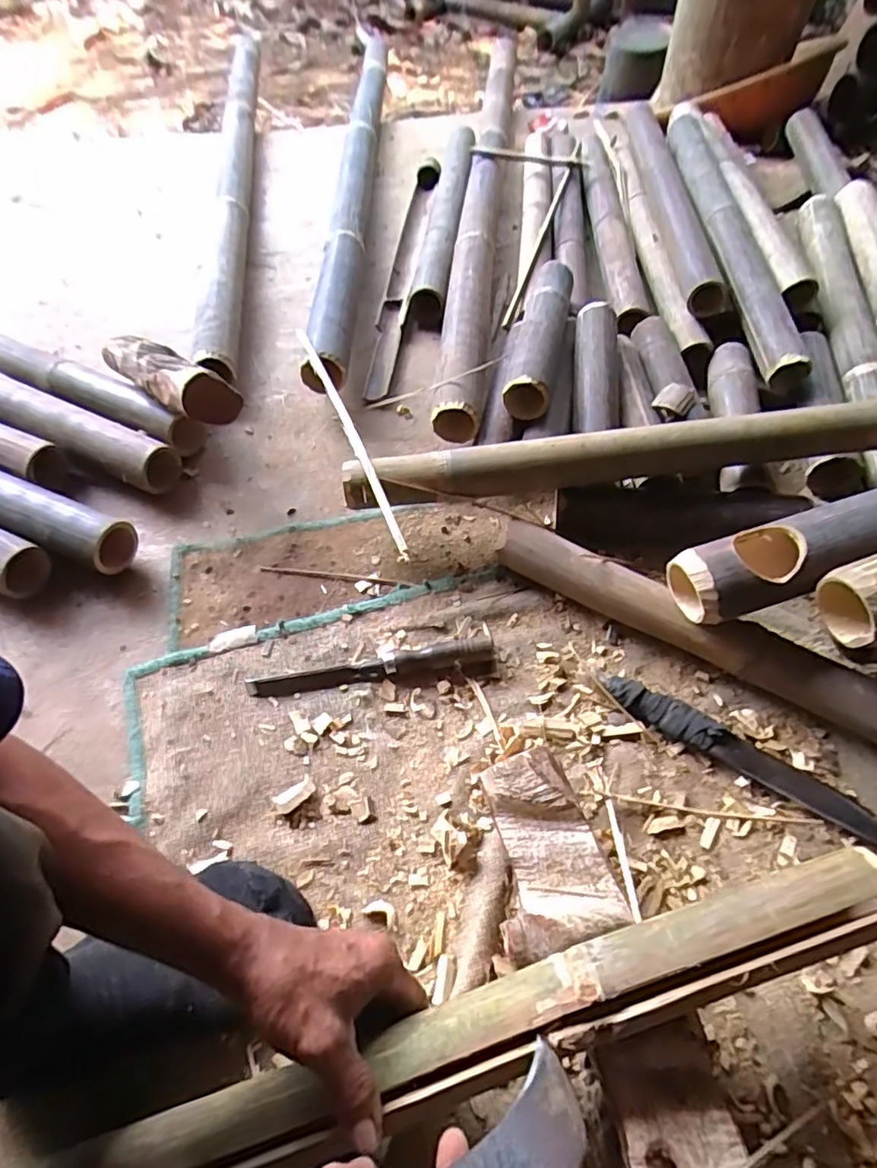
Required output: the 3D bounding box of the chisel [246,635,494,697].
[{"bbox_3d":[-0.067,0.082,0.588,0.245,0.017,0.028,-10,57,-5],"label":"chisel"}]

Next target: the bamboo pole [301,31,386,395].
[{"bbox_3d":[-0.157,-0.821,1.150,0.059,0.064,1.416,0,57,1],"label":"bamboo pole"}]

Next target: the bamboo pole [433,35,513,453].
[{"bbox_3d":[0.087,-0.768,1.104,0.067,0.062,1.387,5,58,4],"label":"bamboo pole"}]

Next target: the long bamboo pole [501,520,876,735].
[{"bbox_3d":[0.353,0.097,0.543,0.654,0.058,0.047,27,62,17],"label":"long bamboo pole"}]

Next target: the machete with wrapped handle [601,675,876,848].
[{"bbox_3d":[0.276,0.157,0.531,0.267,0.020,0.036,29,62,19],"label":"machete with wrapped handle"}]

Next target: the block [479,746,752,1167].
[{"bbox_3d":[0.114,0.289,0.425,0.090,0.061,0.327,-19,58,-11],"label":"block"}]

